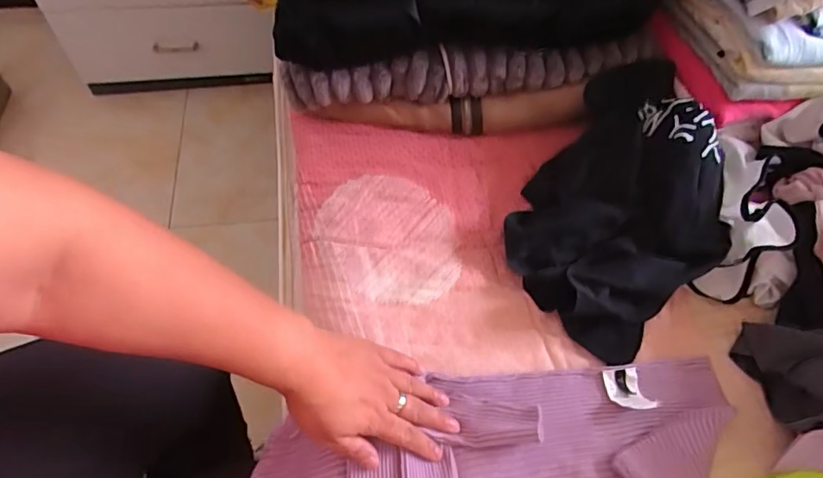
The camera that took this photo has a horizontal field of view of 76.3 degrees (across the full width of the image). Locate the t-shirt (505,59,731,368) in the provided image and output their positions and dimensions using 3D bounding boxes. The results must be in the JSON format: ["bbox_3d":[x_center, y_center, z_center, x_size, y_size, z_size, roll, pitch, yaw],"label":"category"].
[{"bbox_3d":[0.255,-0.058,0.607,0.215,0.099,0.366,33,60,16],"label":"t-shirt"}]

